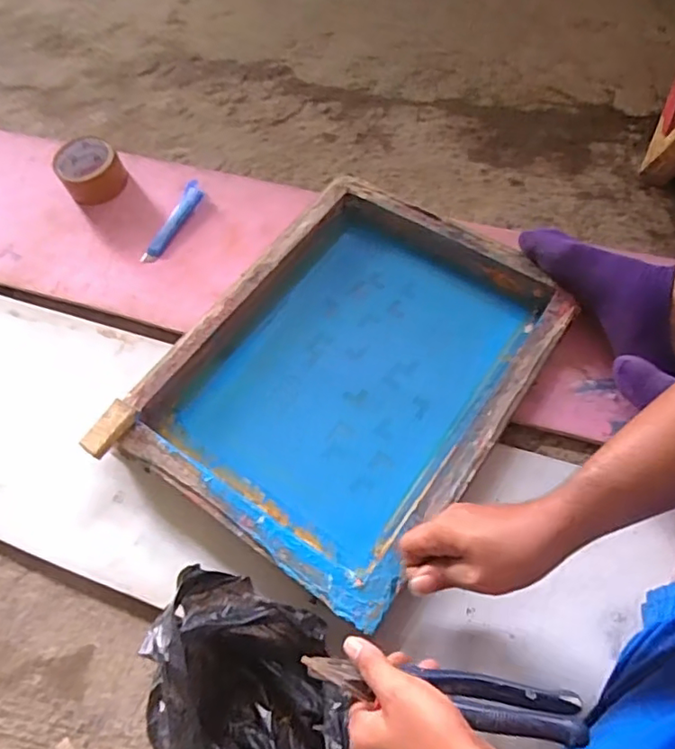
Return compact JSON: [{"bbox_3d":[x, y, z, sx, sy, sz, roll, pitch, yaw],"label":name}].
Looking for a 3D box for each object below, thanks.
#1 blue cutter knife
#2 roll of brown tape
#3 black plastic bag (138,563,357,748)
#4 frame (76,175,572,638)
[{"bbox_3d":[-0.227,-0.212,0.802,0.031,0.017,0.142,21,65,14],"label":"blue cutter knife"},{"bbox_3d":[-0.360,-0.297,0.840,0.086,0.049,0.093,-1,61,3],"label":"roll of brown tape"},{"bbox_3d":[-0.070,0.277,0.466,0.161,0.133,0.239,-33,65,-14],"label":"black plastic bag"},{"bbox_3d":[0.017,-0.009,0.657,0.349,0.049,0.445,31,67,18],"label":"frame"}]

